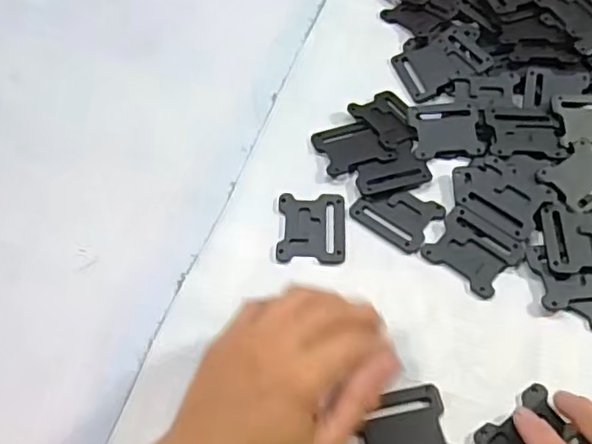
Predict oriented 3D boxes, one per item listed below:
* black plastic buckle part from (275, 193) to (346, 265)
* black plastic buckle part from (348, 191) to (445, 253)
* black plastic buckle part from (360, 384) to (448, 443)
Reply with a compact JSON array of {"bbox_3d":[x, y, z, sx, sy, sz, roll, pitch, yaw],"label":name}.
[{"bbox_3d":[0.010,0.002,0.394,0.044,0.004,0.051,2,57,2],"label":"black plastic buckle part"},{"bbox_3d":[0.067,-0.006,0.396,0.050,0.004,0.042,33,63,20],"label":"black plastic buckle part"},{"bbox_3d":[0.057,0.113,0.324,0.051,0.006,0.043,-11,57,-6],"label":"black plastic buckle part"}]

